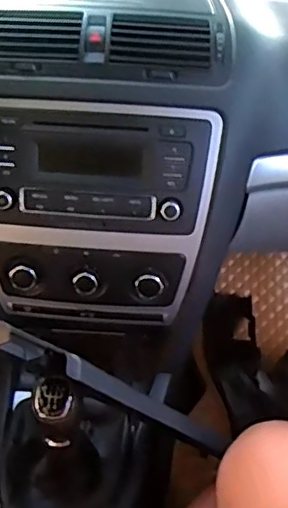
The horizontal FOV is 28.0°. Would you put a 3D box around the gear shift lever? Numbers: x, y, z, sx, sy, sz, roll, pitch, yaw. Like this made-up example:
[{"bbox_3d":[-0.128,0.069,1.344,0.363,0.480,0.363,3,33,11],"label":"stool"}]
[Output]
[{"bbox_3d":[-0.086,0.158,0.567,0.039,0.073,0.048,-6,39,-9],"label":"gear shift lever"}]

